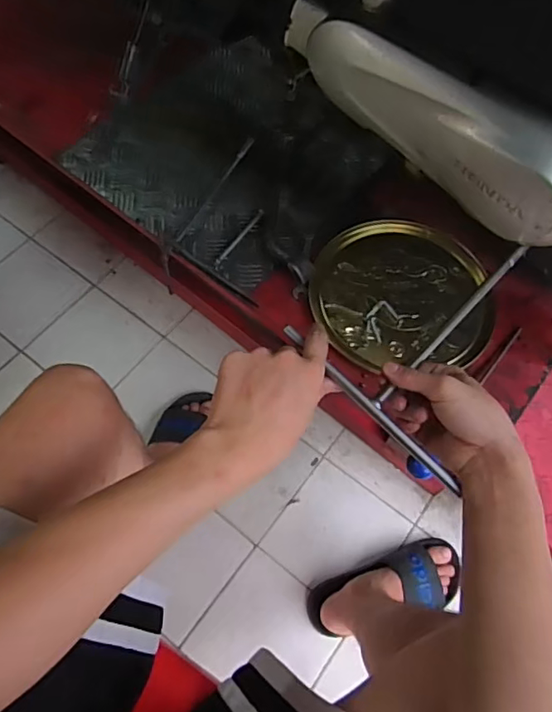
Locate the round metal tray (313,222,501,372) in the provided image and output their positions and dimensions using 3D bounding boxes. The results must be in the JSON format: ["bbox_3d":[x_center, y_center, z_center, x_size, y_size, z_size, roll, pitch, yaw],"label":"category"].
[{"bbox_3d":[0.175,-0.095,0.773,0.246,0.016,0.228,1,64,-2],"label":"round metal tray"}]

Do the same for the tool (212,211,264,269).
[{"bbox_3d":[-0.054,-0.173,0.799,0.009,0.010,0.125,30,66,12],"label":"tool"}]

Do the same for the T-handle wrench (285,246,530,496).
[{"bbox_3d":[0.165,-0.042,0.523,0.187,0.032,0.290,38,59,15],"label":"T-handle wrench"}]

